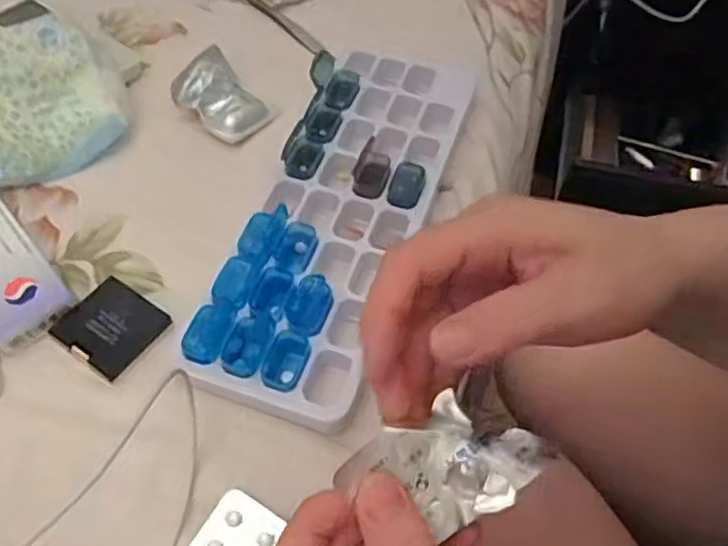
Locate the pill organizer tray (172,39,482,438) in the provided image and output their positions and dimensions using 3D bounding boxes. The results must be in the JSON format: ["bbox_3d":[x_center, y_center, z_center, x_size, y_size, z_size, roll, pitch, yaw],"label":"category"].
[{"bbox_3d":[-0.011,-0.046,0.413,0.098,0.031,0.280,16,57,9],"label":"pill organizer tray"}]

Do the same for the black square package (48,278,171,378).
[{"bbox_3d":[-0.139,0.030,0.370,0.050,0.009,0.046,32,61,18],"label":"black square package"}]

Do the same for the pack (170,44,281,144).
[{"bbox_3d":[-0.097,-0.125,0.469,0.065,0.012,0.053,39,60,-4],"label":"pack"}]

